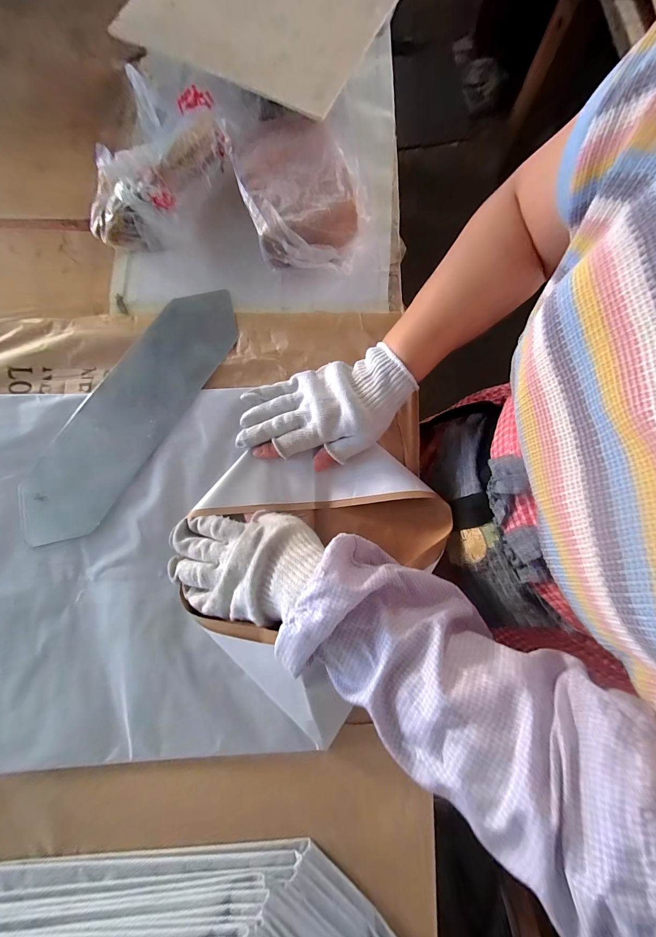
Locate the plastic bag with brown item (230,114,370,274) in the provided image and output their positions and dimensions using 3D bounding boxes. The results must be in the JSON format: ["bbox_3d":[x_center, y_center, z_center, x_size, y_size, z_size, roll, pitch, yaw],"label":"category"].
[{"bbox_3d":[-0.038,-0.324,0.378,0.120,0.070,0.173,-20,78,-3],"label":"plastic bag with brown item"}]

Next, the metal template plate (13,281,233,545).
[{"bbox_3d":[-0.215,-0.071,0.357,0.100,0.011,0.324,31,78,4],"label":"metal template plate"}]

